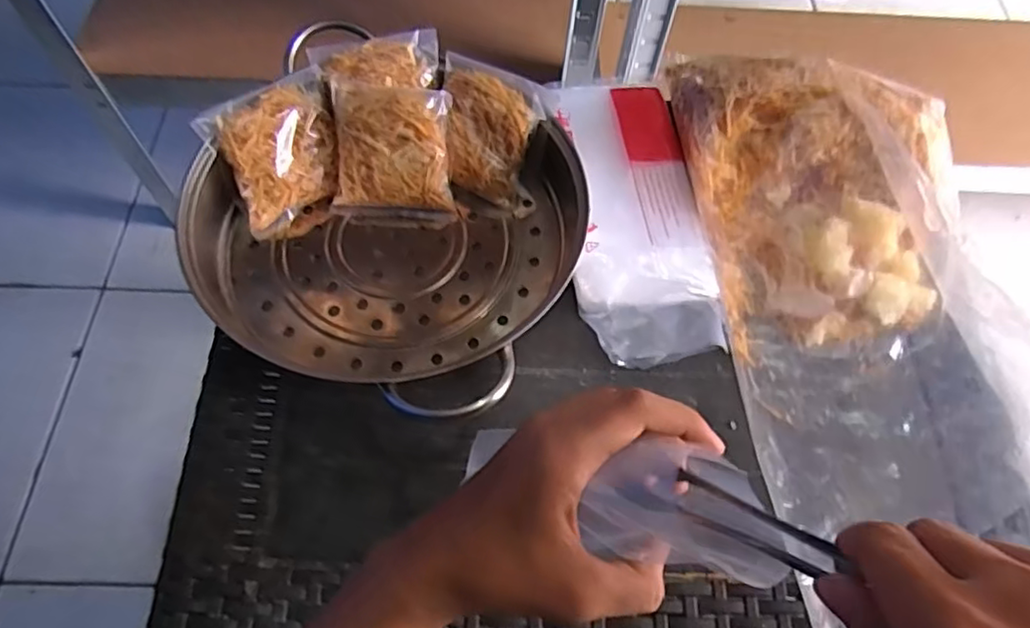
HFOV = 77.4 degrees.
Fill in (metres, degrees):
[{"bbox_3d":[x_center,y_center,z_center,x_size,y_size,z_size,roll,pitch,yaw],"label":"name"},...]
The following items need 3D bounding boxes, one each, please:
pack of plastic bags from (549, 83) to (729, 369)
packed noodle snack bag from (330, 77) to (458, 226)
[{"bbox_3d":[0.088,-0.088,0.466,0.105,0.045,0.241,-6,64,-7],"label":"pack of plastic bags"},{"bbox_3d":[-0.088,-0.115,0.467,0.087,0.025,0.096,5,107,-2],"label":"packed noodle snack bag"}]

